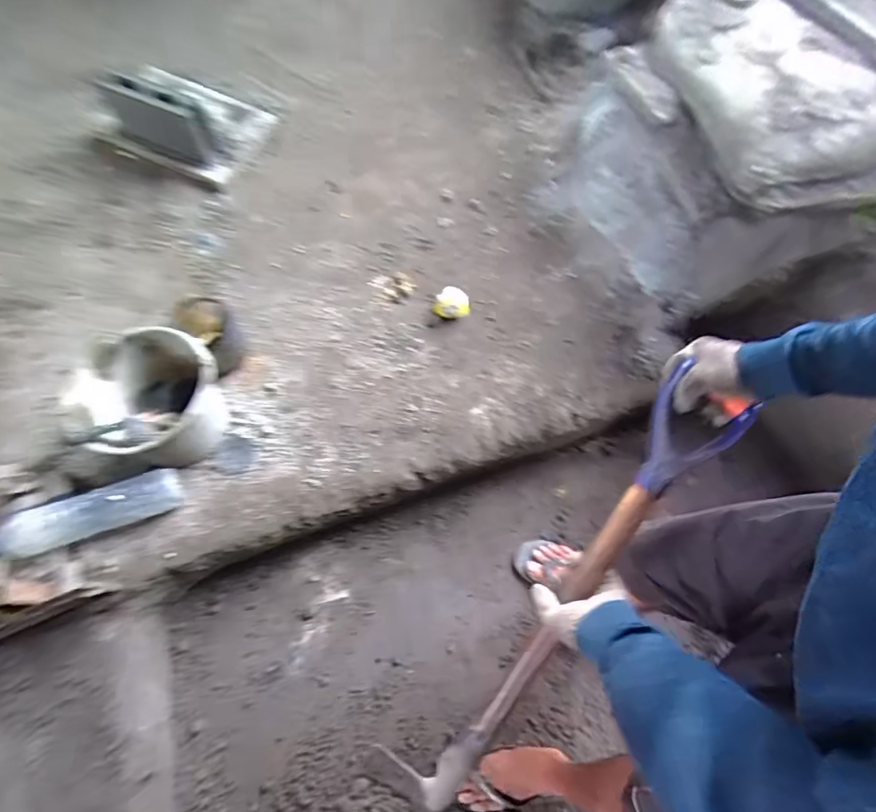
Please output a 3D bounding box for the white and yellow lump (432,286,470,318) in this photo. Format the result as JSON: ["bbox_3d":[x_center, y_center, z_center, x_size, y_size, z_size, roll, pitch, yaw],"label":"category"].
[{"bbox_3d":[0.034,-0.255,1.223,0.090,0.050,0.071,17,64,6],"label":"white and yellow lump"}]

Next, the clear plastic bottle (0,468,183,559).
[{"bbox_3d":[-0.653,0.200,0.923,0.306,0.071,0.073,-18,65,-31],"label":"clear plastic bottle"}]

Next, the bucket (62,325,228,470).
[{"bbox_3d":[-0.571,-0.008,1.013,0.252,0.195,0.253,1,64,-2],"label":"bucket"}]

